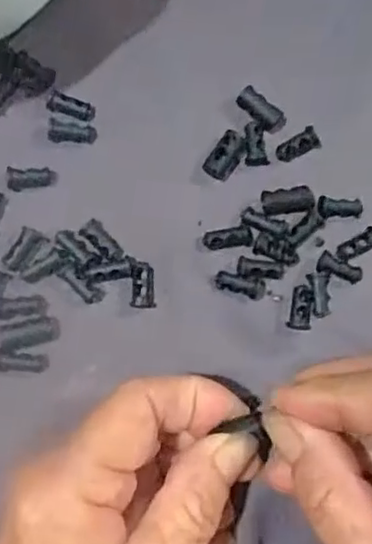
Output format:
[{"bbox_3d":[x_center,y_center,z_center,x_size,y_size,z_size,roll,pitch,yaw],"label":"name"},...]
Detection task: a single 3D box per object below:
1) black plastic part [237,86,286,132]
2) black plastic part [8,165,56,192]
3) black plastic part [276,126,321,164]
[{"bbox_3d":[0.029,-0.063,0.258,0.021,0.009,0.009,37,81,2],"label":"black plastic part"},{"bbox_3d":[-0.058,-0.035,0.250,0.018,0.005,0.008,-6,85,-19],"label":"black plastic part"},{"bbox_3d":[0.044,-0.049,0.258,0.017,0.006,0.008,-31,84,-8],"label":"black plastic part"}]

